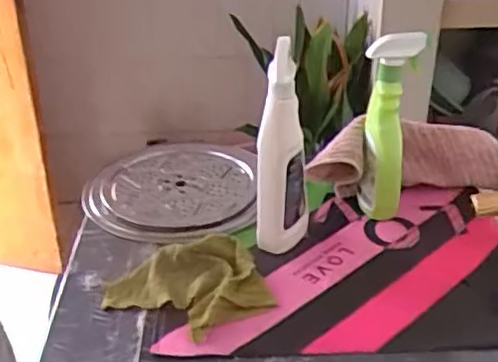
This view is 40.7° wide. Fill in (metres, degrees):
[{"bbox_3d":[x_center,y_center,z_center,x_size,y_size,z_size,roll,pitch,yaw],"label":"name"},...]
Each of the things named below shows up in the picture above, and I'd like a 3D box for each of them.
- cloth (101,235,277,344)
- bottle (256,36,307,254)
[{"bbox_3d":[-0.069,0.120,0.764,0.167,0.029,0.139,-18,34,-27],"label":"cloth"},{"bbox_3d":[0.038,-0.027,0.784,0.042,0.253,0.063,16,34,26],"label":"bottle"}]

